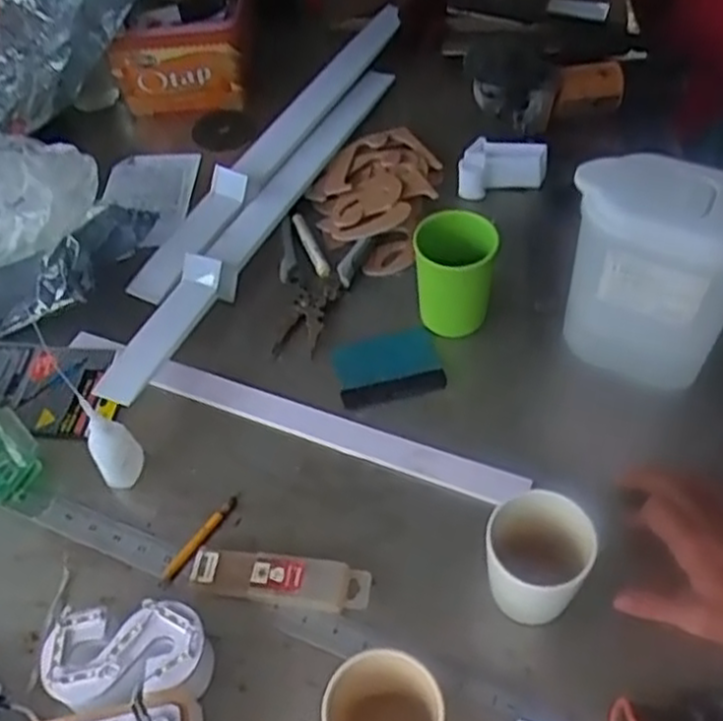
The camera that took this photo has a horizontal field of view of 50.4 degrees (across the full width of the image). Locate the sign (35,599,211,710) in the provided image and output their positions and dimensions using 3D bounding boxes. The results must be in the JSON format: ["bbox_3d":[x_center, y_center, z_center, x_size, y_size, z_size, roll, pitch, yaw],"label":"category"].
[{"bbox_3d":[-0.167,0.217,0.557,0.113,0.049,0.067,-6,52,0],"label":"sign"}]

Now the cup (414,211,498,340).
[{"bbox_3d":[0.089,-0.079,0.726,0.072,0.106,0.066,-3,52,3],"label":"cup"}]

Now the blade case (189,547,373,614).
[{"bbox_3d":[-0.064,0.172,0.601,0.141,0.021,0.036,5,53,9],"label":"blade case"}]

